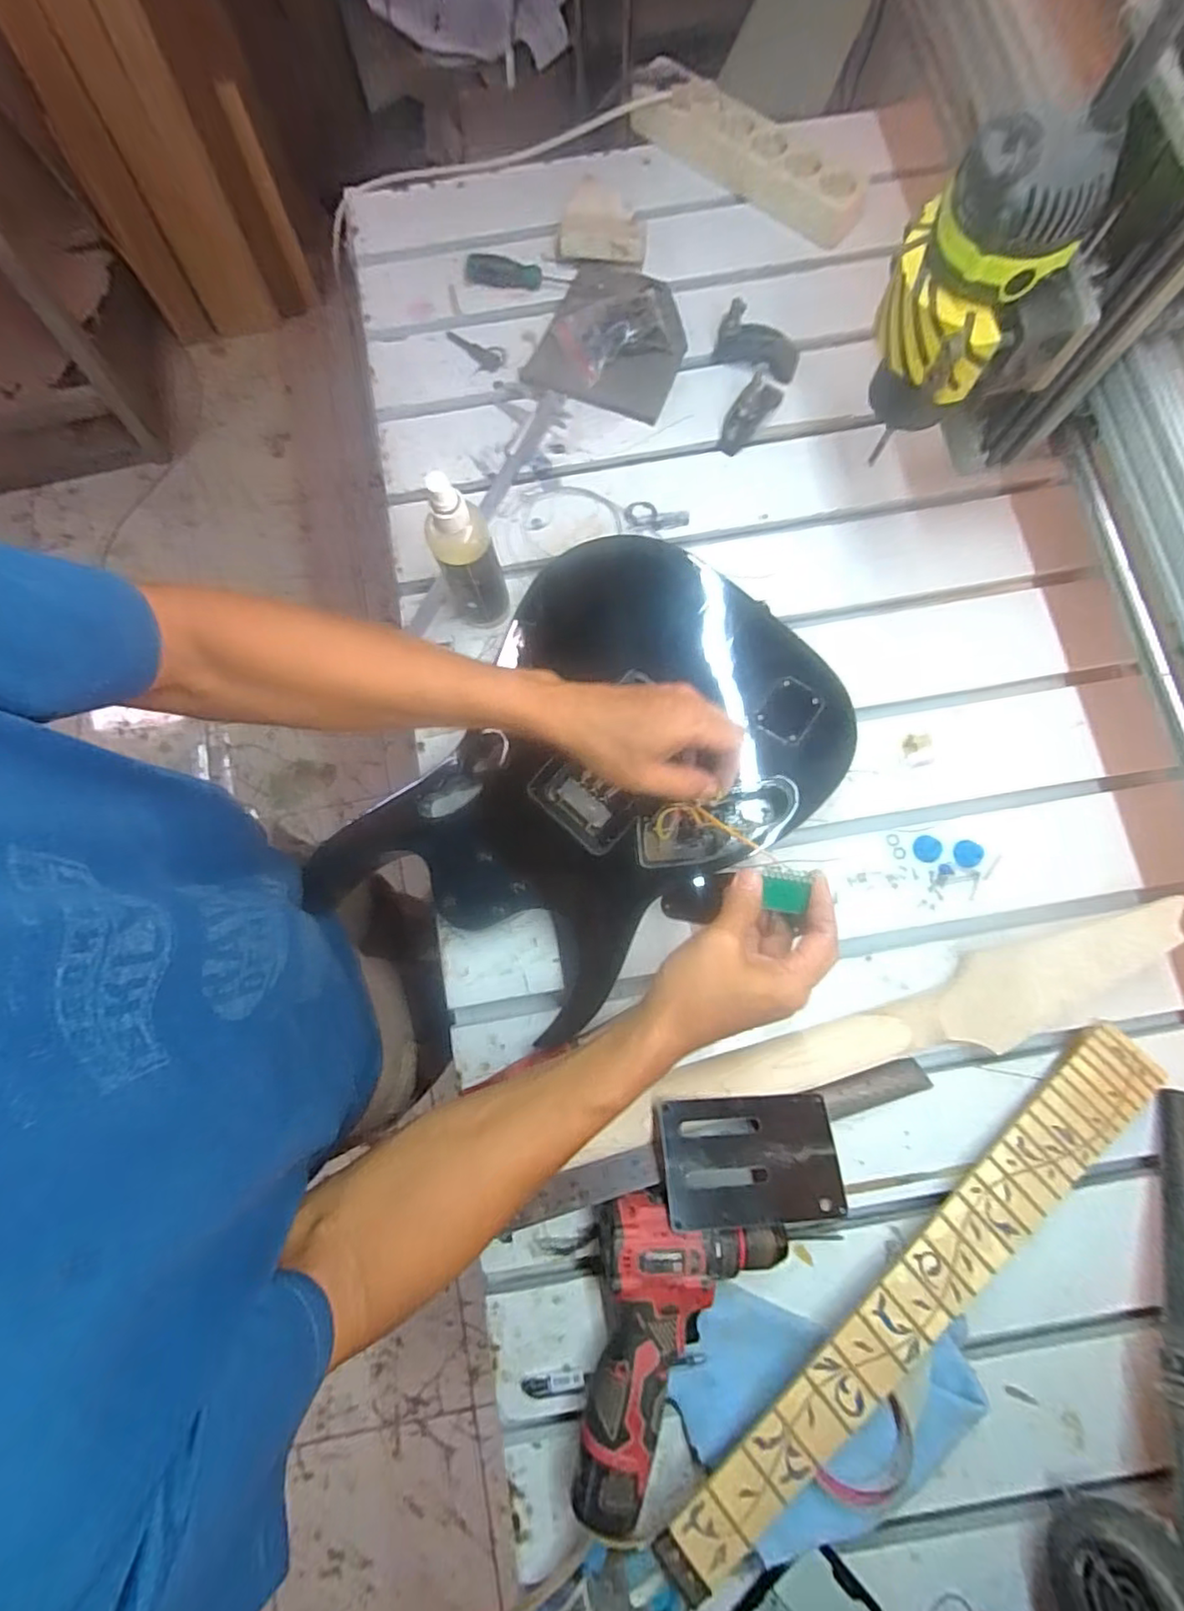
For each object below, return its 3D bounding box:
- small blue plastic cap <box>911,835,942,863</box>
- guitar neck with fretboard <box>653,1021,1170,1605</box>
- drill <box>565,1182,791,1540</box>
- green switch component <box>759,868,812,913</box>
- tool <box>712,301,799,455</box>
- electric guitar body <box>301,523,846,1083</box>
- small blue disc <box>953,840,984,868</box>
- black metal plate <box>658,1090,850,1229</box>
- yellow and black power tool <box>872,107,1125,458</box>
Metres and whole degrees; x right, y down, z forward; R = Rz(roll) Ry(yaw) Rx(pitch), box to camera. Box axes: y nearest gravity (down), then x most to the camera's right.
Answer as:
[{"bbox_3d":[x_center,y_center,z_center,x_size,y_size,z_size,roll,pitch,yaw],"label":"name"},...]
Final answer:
[{"bbox_3d":[0.302,0.039,0.563,0.023,0.007,0.024,0,78,1],"label":"small blue plastic cap"},{"bbox_3d":[0.249,0.360,0.463,0.502,0.013,0.058,-41,70,-10],"label":"guitar neck with fretboard"},{"bbox_3d":[0.061,0.405,0.463,0.133,0.062,0.203,12,79,4],"label":"drill"},{"bbox_3d":[0.131,0.058,0.428,0.030,0.009,0.029,6,79,3],"label":"green switch component"},{"bbox_3d":[0.164,-0.435,0.642,0.088,0.049,0.136,12,79,4],"label":"tool"},{"bbox_3d":[-0.023,-0.017,0.530,0.429,0.071,0.298,-43,81,-7],"label":"electric guitar body"},{"bbox_3d":[0.336,0.043,0.560,0.021,0.014,0.024,-3,78,1],"label":"small blue disc"},{"bbox_3d":[0.124,0.274,0.485,0.137,0.007,0.085,0,58,-7],"label":"black metal plate"},{"bbox_3d":[0.235,-0.329,0.397,0.093,0.148,0.082,27,80,6],"label":"yellow and black power tool"}]

